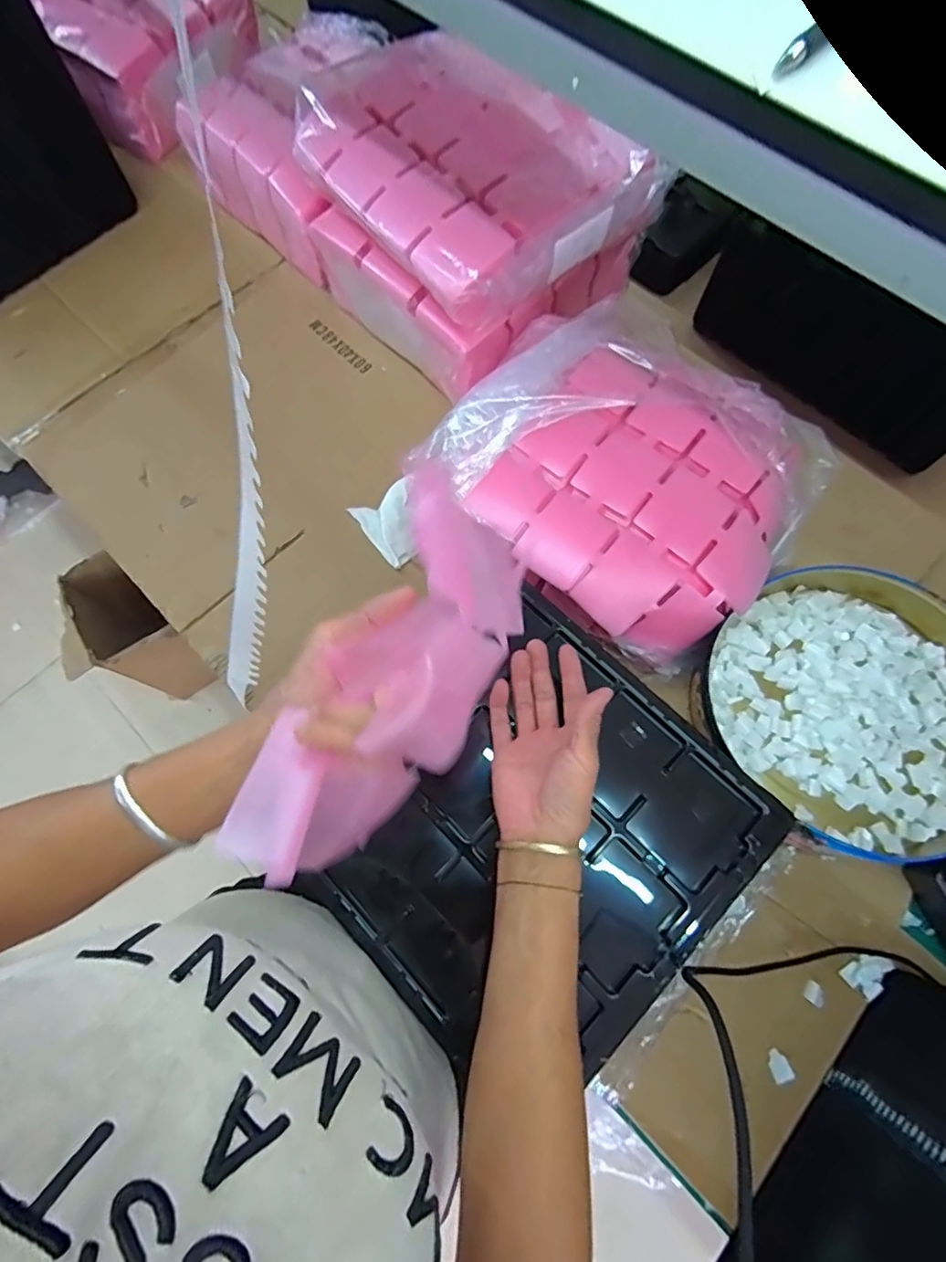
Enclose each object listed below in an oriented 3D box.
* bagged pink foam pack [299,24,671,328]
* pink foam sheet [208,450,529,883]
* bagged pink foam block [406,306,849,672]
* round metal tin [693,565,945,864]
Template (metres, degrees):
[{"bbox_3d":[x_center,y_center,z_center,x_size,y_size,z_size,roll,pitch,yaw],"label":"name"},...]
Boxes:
[{"bbox_3d":[-0.011,-0.541,0.658,0.280,0.096,0.367,-38,75,-11],"label":"bagged pink foam pack"},{"bbox_3d":[-0.034,0.020,0.348,0.077,0.153,0.265,29,66,10],"label":"pink foam sheet"},{"bbox_3d":[0.168,-0.183,0.639,0.392,0.127,0.337,37,76,12],"label":"bagged pink foam block"},{"bbox_3d":[0.414,0.078,0.603,0.278,0.093,0.293,0,72,1],"label":"round metal tin"}]

